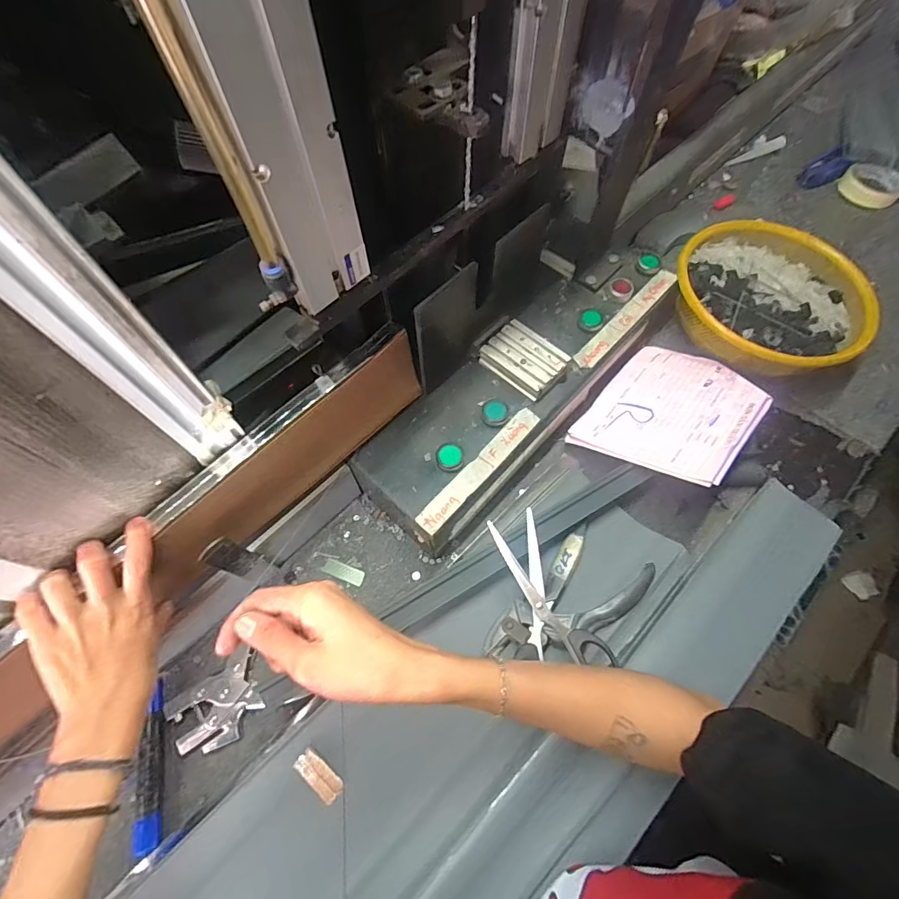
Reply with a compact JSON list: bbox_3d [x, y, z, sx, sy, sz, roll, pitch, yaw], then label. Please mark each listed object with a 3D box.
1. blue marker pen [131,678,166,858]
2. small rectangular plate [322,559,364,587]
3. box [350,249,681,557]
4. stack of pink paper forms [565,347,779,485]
[{"bbox_3d":[-0.265,0.279,0.404,0.015,0.022,0.126,-13,64,-5],"label":"blue marker pen"},{"bbox_3d":[-0.115,0.133,0.490,0.046,0.004,0.017,19,65,6],"label":"small rectangular plate"},{"bbox_3d":[0.096,-0.088,0.528,0.127,0.084,0.451,40,71,19],"label":"box"},{"bbox_3d":[0.259,-0.049,0.528,0.168,0.013,0.192,27,61,38],"label":"stack of pink paper forms"}]

